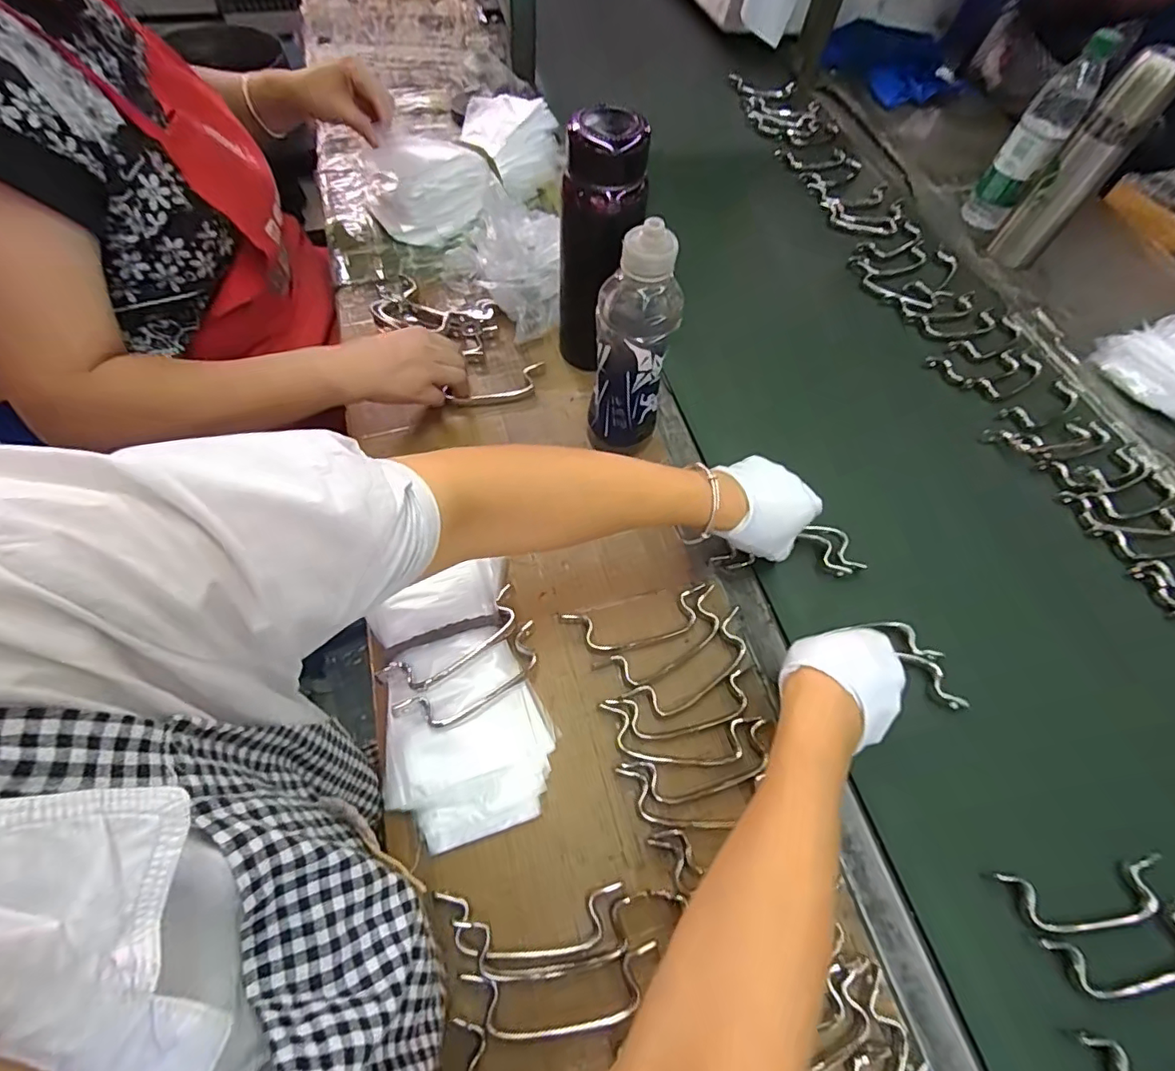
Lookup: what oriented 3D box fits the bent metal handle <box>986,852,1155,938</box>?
[{"bbox_3d":[0.360,0.261,0.400,0.129,0.011,0.040,-4,62,-5],"label":"bent metal handle"}]

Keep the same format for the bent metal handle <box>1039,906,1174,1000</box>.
[{"bbox_3d":[0.383,0.290,0.384,0.124,0.007,0.041,-10,63,-8],"label":"bent metal handle"}]

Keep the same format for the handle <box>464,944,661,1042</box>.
[{"bbox_3d":[-0.016,0.298,0.356,0.127,0.008,0.040,-5,62,-6],"label":"handle"}]

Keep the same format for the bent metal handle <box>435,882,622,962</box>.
[{"bbox_3d":[-0.039,0.262,0.373,0.125,0.019,0.040,-1,62,-3],"label":"bent metal handle"}]

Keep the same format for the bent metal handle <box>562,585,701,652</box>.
[{"bbox_3d":[0.045,0.076,0.487,0.129,0.009,0.042,-10,63,-8],"label":"bent metal handle"}]

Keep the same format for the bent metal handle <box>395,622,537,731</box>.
[{"bbox_3d":[-0.088,0.115,0.440,0.126,0.012,0.039,-33,68,-18],"label":"bent metal handle"}]

